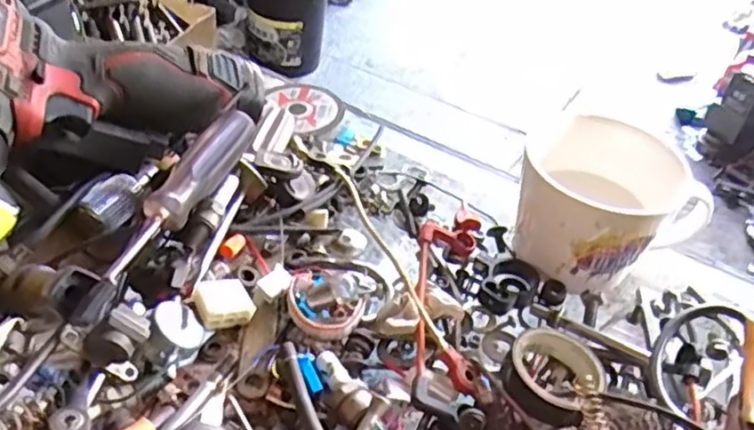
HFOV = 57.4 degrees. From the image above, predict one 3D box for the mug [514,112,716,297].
[{"bbox_3d":[0.142,-0.007,0.444,0.112,0.077,0.092,35,49,28],"label":"mug"}]

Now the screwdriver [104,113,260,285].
[{"bbox_3d":[-0.114,-0.016,0.405,0.023,0.026,0.132,20,44,14],"label":"screwdriver"}]

